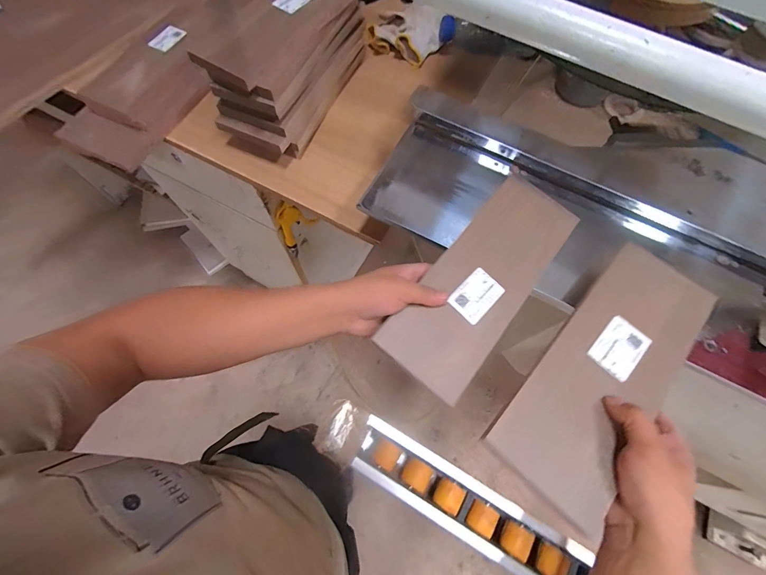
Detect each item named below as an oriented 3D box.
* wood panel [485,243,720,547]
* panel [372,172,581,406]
[{"bbox_3d":[0.229,0.072,0.335,0.295,0.013,0.109,-41,76,-20],"label":"wood panel"},{"bbox_3d":[0.119,-0.014,0.391,0.104,0.012,0.286,37,71,11],"label":"panel"}]

